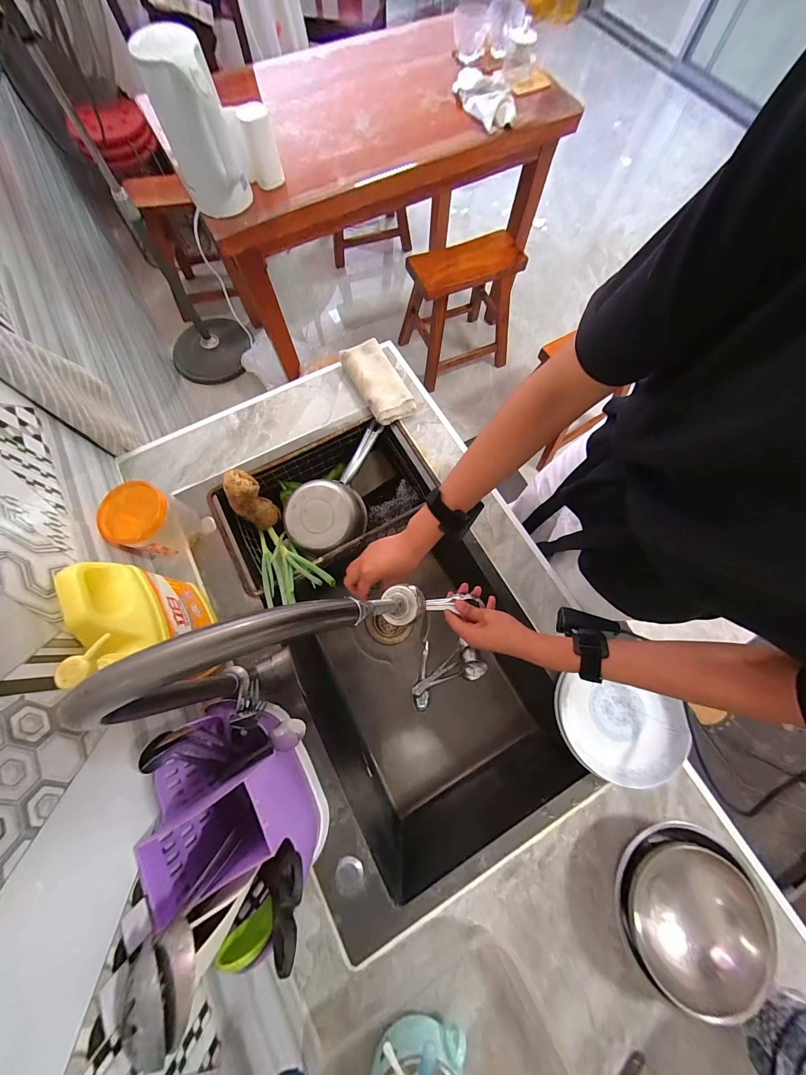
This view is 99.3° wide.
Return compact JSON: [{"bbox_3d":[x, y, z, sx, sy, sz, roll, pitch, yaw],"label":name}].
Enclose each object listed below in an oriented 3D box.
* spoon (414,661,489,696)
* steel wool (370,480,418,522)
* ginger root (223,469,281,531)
[{"bbox_3d":[0.100,0.300,0.728,0.164,0.015,0.036,-18,73,-6],"label":"spoon"},{"bbox_3d":[-0.023,-0.068,0.698,0.110,0.019,0.054,-28,72,19],"label":"steel wool"},{"bbox_3d":[-0.286,-0.068,0.644,0.061,0.129,0.046,-41,51,-12],"label":"ginger root"}]

